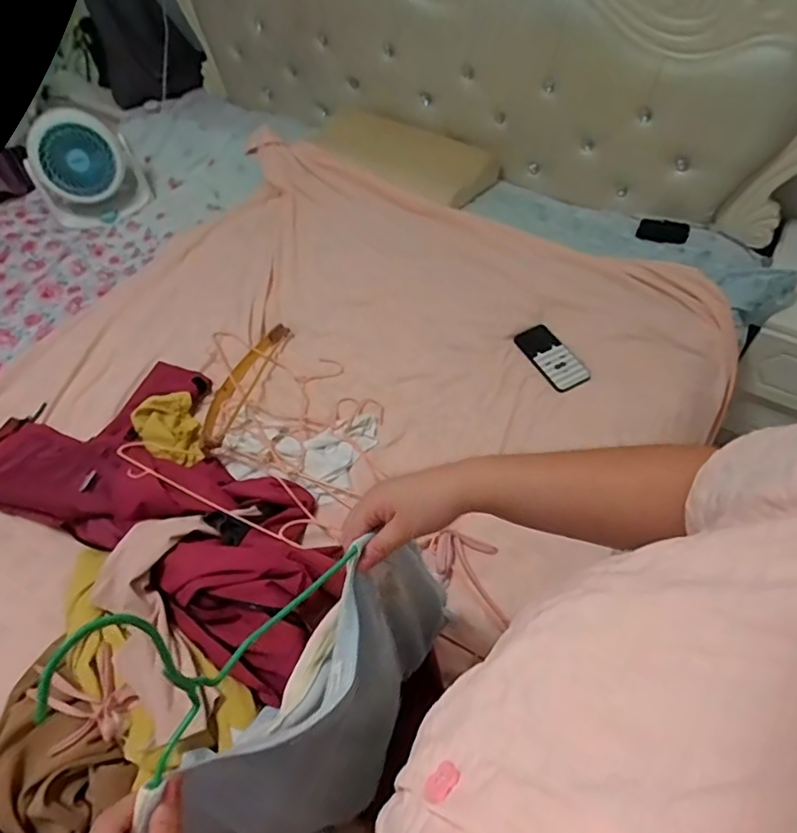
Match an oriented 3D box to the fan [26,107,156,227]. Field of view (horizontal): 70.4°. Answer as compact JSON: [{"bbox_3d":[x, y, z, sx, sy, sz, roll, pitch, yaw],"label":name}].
[{"bbox_3d":[-0.733,-0.583,1.333,0.231,0.213,0.151,-34,61,-18],"label":"fan"}]

